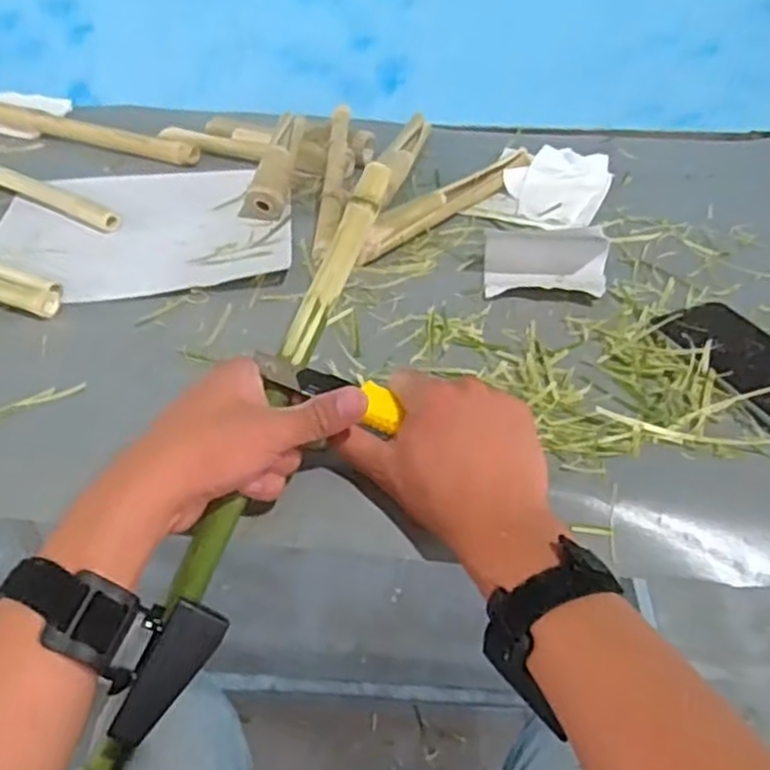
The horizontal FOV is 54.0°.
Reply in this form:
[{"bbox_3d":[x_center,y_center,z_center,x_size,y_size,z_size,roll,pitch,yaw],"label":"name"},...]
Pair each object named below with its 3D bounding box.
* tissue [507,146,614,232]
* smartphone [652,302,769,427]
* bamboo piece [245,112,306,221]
[{"bbox_3d":[0.171,-0.202,0.761,0.095,0.026,0.142,17,41,19],"label":"tissue"},{"bbox_3d":[0.266,-0.012,0.540,0.074,0.012,0.157,-15,41,-19],"label":"smartphone"},{"bbox_3d":[-0.106,-0.224,0.756,0.033,0.034,0.146,5,52,5],"label":"bamboo piece"}]

